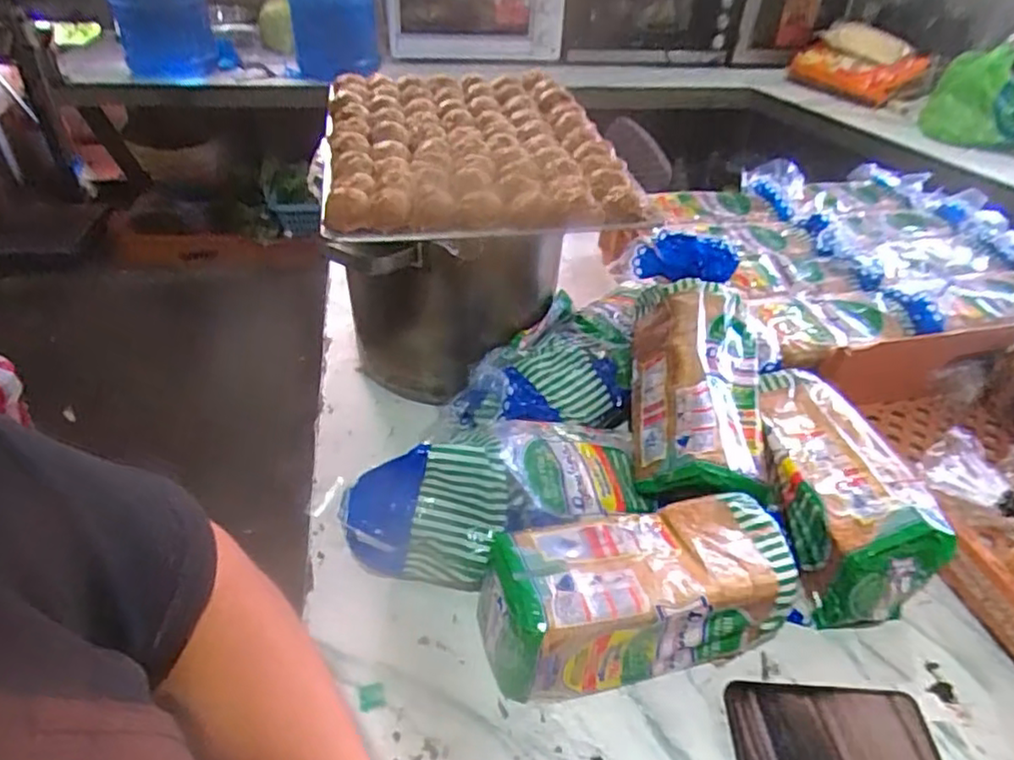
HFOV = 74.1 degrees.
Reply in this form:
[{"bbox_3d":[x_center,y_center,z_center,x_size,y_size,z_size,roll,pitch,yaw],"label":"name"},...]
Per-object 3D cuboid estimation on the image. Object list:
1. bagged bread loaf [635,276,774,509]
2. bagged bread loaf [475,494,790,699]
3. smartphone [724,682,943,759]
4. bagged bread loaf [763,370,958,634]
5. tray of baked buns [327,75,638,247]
[{"bbox_3d":[0.210,0.019,0.777,0.102,0.133,0.267,29,52,-31],"label":"bagged bread loaf"},{"bbox_3d":[0.120,0.197,0.613,0.271,0.114,0.119,-8,41,-13],"label":"bagged bread loaf"},{"bbox_3d":[0.273,0.299,0.567,0.164,0.009,0.078,0,45,4],"label":"smartphone"},{"bbox_3d":[0.334,0.111,0.718,0.136,0.109,0.270,0,40,-3],"label":"bagged bread loaf"},{"bbox_3d":[-0.047,-0.276,0.770,0.308,0.038,0.426,-5,40,-9],"label":"tray of baked buns"}]

